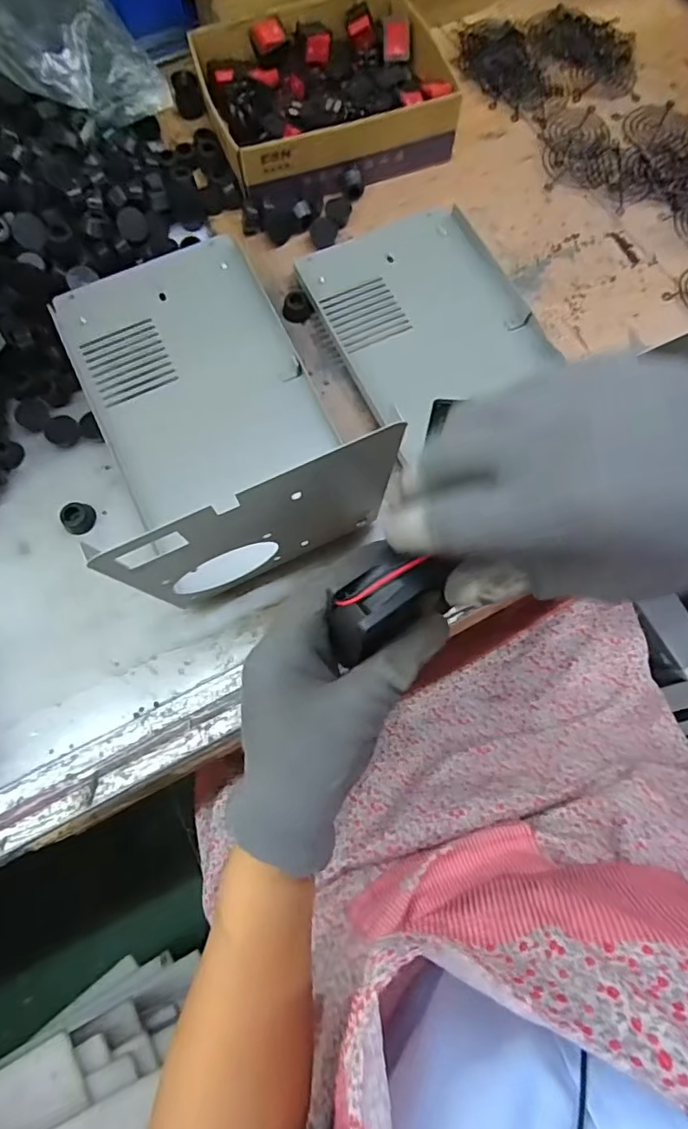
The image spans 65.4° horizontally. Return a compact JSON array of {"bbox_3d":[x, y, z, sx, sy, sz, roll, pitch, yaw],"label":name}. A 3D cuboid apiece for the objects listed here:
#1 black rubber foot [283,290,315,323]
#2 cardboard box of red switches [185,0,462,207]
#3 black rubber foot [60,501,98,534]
[{"bbox_3d":[-0.041,-0.219,0.458,0.024,0.012,0.022,-30,74,-7],"label":"black rubber foot"},{"bbox_3d":[-0.018,-0.435,0.497,0.216,0.058,0.181,-22,74,-5],"label":"cardboard box of red switches"},{"bbox_3d":[-0.202,-0.036,0.409,0.021,0.014,0.024,36,77,12],"label":"black rubber foot"}]

